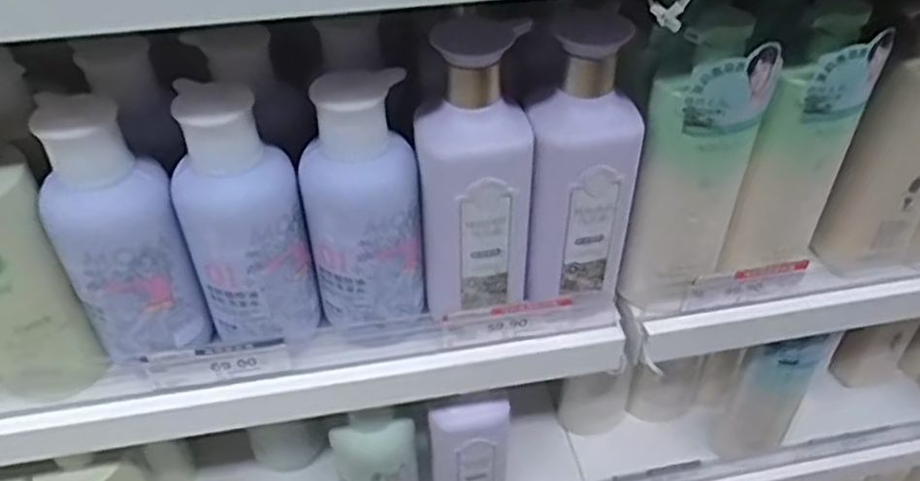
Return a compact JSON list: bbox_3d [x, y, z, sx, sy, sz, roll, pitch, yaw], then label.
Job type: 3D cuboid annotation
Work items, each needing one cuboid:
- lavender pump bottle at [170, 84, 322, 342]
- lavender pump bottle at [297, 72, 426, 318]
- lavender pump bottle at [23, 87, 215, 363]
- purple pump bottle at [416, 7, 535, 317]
[{"bbox_3d":[-0.147,-0.013,0.496,0.079,0.174,0.070,-15,45,-15],"label":"lavender pump bottle"},{"bbox_3d":[-0.067,-0.022,0.501,0.075,0.170,0.060,-15,45,-15],"label":"lavender pump bottle"},{"bbox_3d":[-0.225,-0.003,0.486,0.071,0.173,0.077,-23,48,-22],"label":"lavender pump bottle"},{"bbox_3d":[0.011,-0.043,0.501,0.072,0.199,0.067,-1,43,-1],"label":"purple pump bottle"}]

